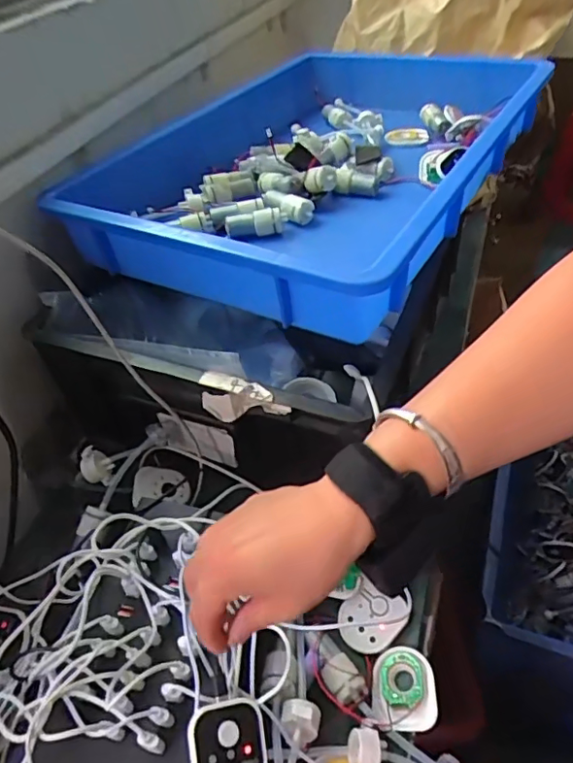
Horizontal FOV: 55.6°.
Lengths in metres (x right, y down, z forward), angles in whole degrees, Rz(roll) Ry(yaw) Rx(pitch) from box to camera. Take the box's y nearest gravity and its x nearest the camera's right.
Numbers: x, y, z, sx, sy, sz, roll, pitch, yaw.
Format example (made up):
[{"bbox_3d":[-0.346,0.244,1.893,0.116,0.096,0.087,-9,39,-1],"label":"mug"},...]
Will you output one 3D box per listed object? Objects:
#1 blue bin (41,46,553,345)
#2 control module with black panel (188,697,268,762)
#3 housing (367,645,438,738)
[{"bbox_3d":[0.044,-0.274,0.650,0.396,0.082,0.566,19,50,25],"label":"blue bin"},{"bbox_3d":[-0.037,0.233,0.340,0.050,0.017,0.057,7,57,-28],"label":"control module with black panel"},{"bbox_3d":[0.090,0.240,0.425,0.051,0.013,0.058,-7,44,1],"label":"housing"}]

